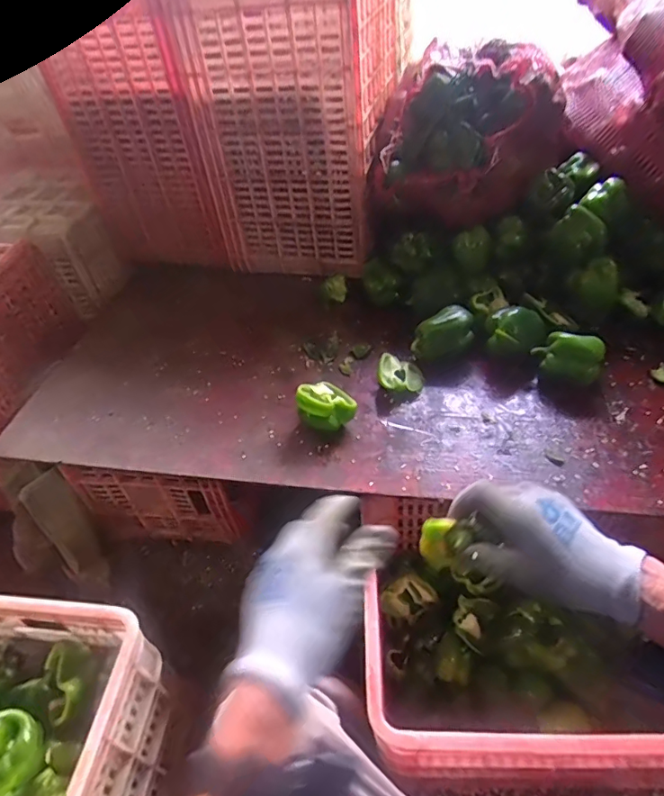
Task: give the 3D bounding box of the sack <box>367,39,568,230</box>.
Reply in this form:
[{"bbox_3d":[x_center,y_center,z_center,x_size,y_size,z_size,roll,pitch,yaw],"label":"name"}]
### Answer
[{"bbox_3d":[0.222,-0.451,0.872,0.297,0.191,0.295,21,51,25],"label":"sack"}]

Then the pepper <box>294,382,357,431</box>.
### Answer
[{"bbox_3d":[-0.009,0.012,0.741,0.074,0.059,0.072,-4,45,4],"label":"pepper"}]

